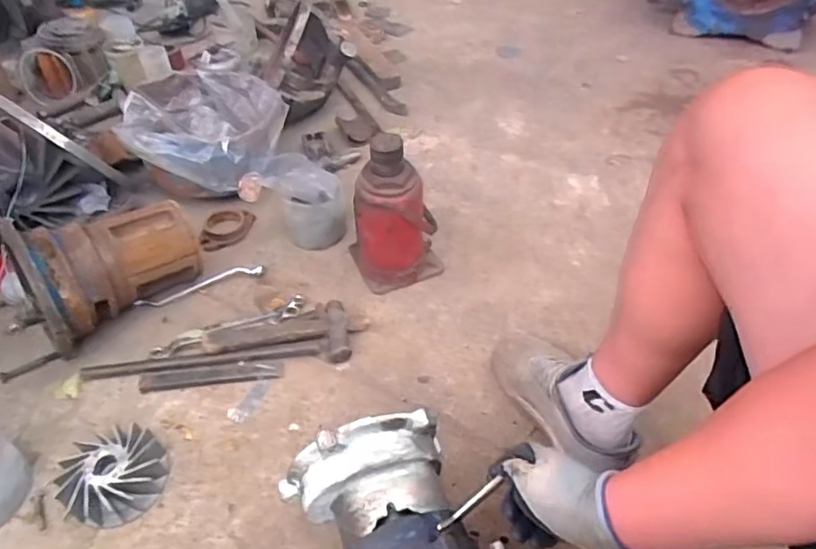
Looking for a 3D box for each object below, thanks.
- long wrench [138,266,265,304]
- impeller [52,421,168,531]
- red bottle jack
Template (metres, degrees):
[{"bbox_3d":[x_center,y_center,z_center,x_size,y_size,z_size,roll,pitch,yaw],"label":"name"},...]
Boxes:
[{"bbox_3d":[-0.382,0.020,1.070,0.231,0.015,0.027,-19,49,-14],"label":"long wrench"},{"bbox_3d":[-0.415,0.282,0.818,0.134,0.050,0.124,-2,47,2],"label":"impeller"},{"bbox_3d":[-0.027,-0.103,1.017,0.162,0.286,0.116,-4,47,-1],"label":"red bottle jack"}]

